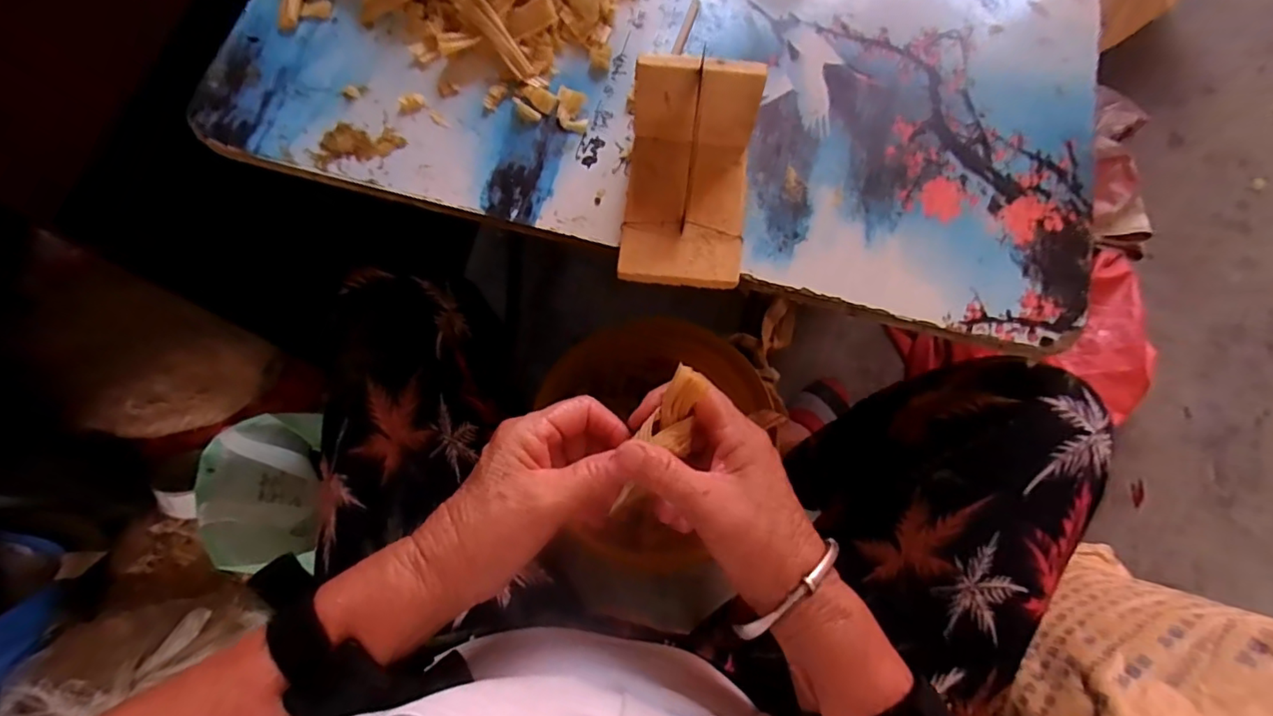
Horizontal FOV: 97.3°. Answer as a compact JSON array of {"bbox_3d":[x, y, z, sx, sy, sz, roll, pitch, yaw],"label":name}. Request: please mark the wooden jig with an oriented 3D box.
[{"bbox_3d":[0.031,-0.106,0.331,0.073,0.064,0.115,7,74,1],"label":"wooden jig"}]

